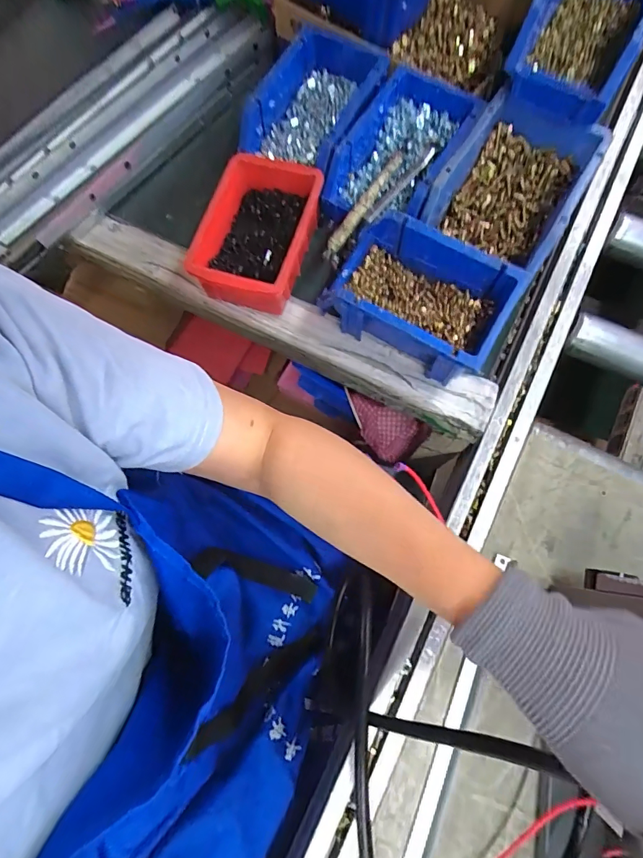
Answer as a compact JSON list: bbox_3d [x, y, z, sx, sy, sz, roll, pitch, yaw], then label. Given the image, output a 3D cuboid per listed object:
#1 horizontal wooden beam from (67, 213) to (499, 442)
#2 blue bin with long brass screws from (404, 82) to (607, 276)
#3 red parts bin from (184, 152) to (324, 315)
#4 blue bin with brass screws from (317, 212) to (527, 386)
[{"bbox_3d":[-0.028,-0.103,0.468,0.428,0.035,0.061,25,77,7],"label":"horizontal wooden beam"},{"bbox_3d":[0.185,-0.238,0.436,0.124,0.069,0.171,31,78,8],"label":"blue bin with long brass screws"},{"bbox_3d":[-0.064,-0.197,0.452,0.106,0.058,0.155,12,76,4],"label":"red parts bin"},{"bbox_3d":[0.089,-0.121,0.417,0.157,0.072,0.105,30,78,8],"label":"blue bin with brass screws"}]

